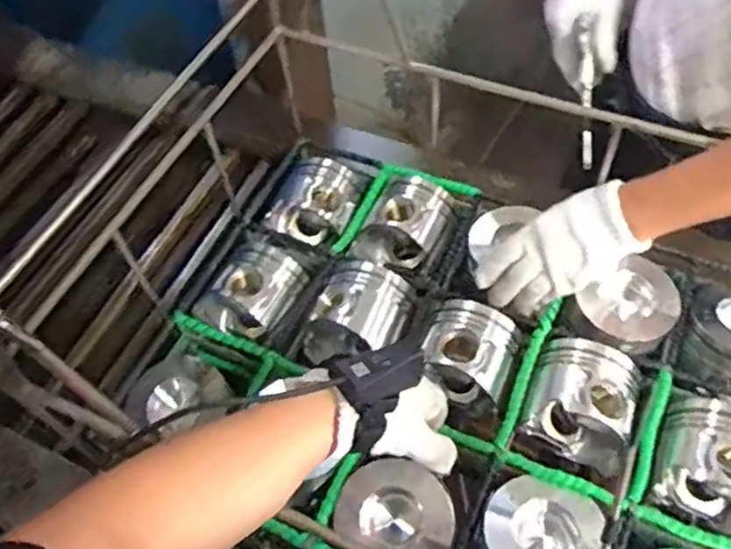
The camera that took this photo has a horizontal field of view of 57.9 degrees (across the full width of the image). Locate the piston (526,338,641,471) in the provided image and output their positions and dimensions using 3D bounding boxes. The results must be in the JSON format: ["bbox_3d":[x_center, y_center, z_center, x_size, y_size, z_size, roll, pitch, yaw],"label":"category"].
[{"bbox_3d":[0.233,0.131,0.706,0.108,0.091,0.111,20,59,14],"label":"piston"}]

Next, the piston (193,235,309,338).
[{"bbox_3d":[-0.132,0.023,0.816,0.104,0.077,0.128,27,61,18],"label":"piston"}]

